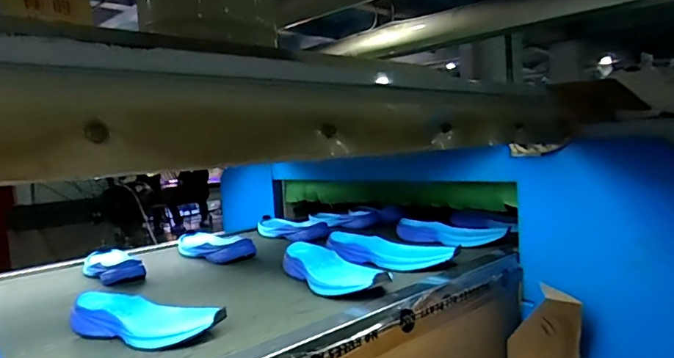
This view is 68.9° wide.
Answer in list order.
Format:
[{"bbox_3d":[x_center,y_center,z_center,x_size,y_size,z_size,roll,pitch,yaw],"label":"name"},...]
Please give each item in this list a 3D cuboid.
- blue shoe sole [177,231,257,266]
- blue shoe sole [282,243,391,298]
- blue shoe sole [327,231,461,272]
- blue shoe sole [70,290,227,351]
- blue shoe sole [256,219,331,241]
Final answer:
[{"bbox_3d":[-0.298,0.158,1.138,0.112,0.042,0.275,-8,6,-36],"label":"blue shoe sole"},{"bbox_3d":[-0.013,0.157,0.844,0.088,0.051,0.265,-7,5,-26],"label":"blue shoe sole"},{"bbox_3d":[0.099,0.143,0.963,0.269,0.051,0.092,-2,6,36],"label":"blue shoe sole"},{"bbox_3d":[-0.251,0.183,0.645,0.215,0.052,0.083,-3,5,26],"label":"blue shoe sole"},{"bbox_3d":[-0.136,0.136,1.311,0.088,0.040,0.250,-9,6,-41],"label":"blue shoe sole"}]

